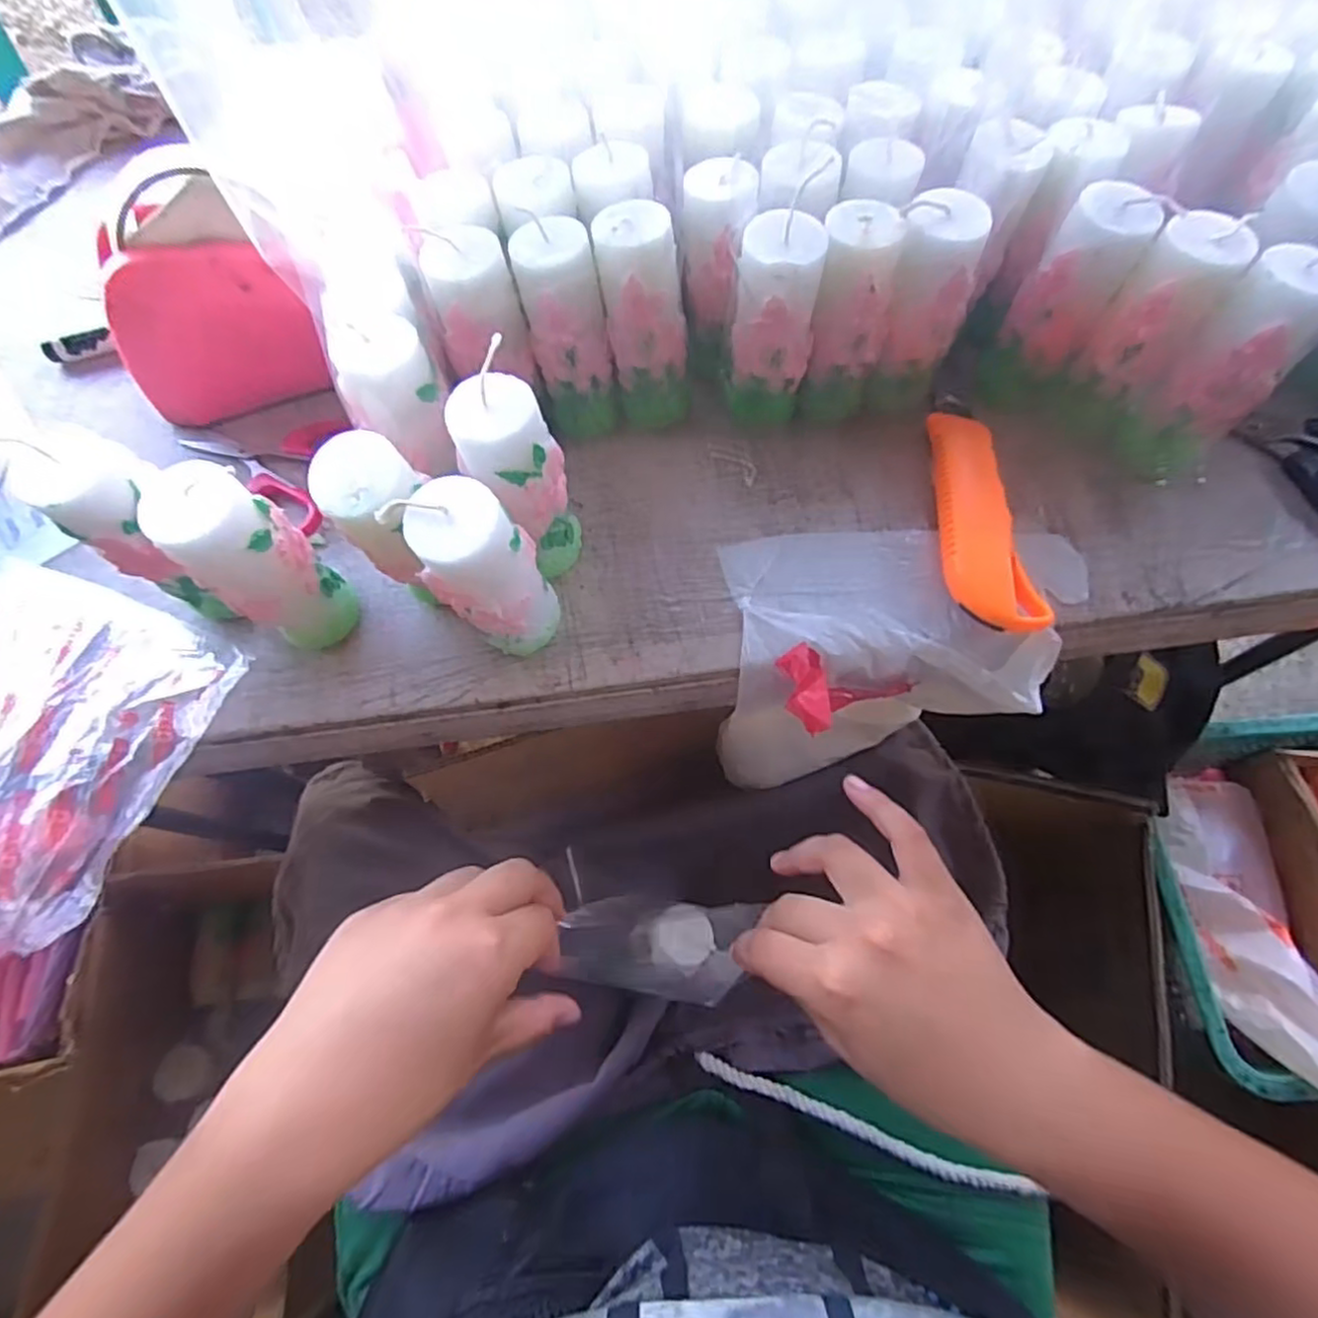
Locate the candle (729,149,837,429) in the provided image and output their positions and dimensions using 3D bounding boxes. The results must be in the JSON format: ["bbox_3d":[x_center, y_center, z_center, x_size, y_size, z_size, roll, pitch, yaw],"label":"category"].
[{"bbox_3d":[0.056,-0.160,0.348,0.039,0.113,0.035,9,69,6],"label":"candle"}]

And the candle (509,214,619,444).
[{"bbox_3d":[-0.046,-0.164,0.356,0.038,0.101,0.042,-12,69,-3],"label":"candle"}]

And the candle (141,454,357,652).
[{"bbox_3d":[-0.176,-0.039,0.310,0.034,0.110,0.045,34,74,14],"label":"candle"}]

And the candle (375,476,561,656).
[{"bbox_3d":[-0.074,-0.034,0.307,0.046,0.106,0.039,-28,70,-9],"label":"candle"}]

